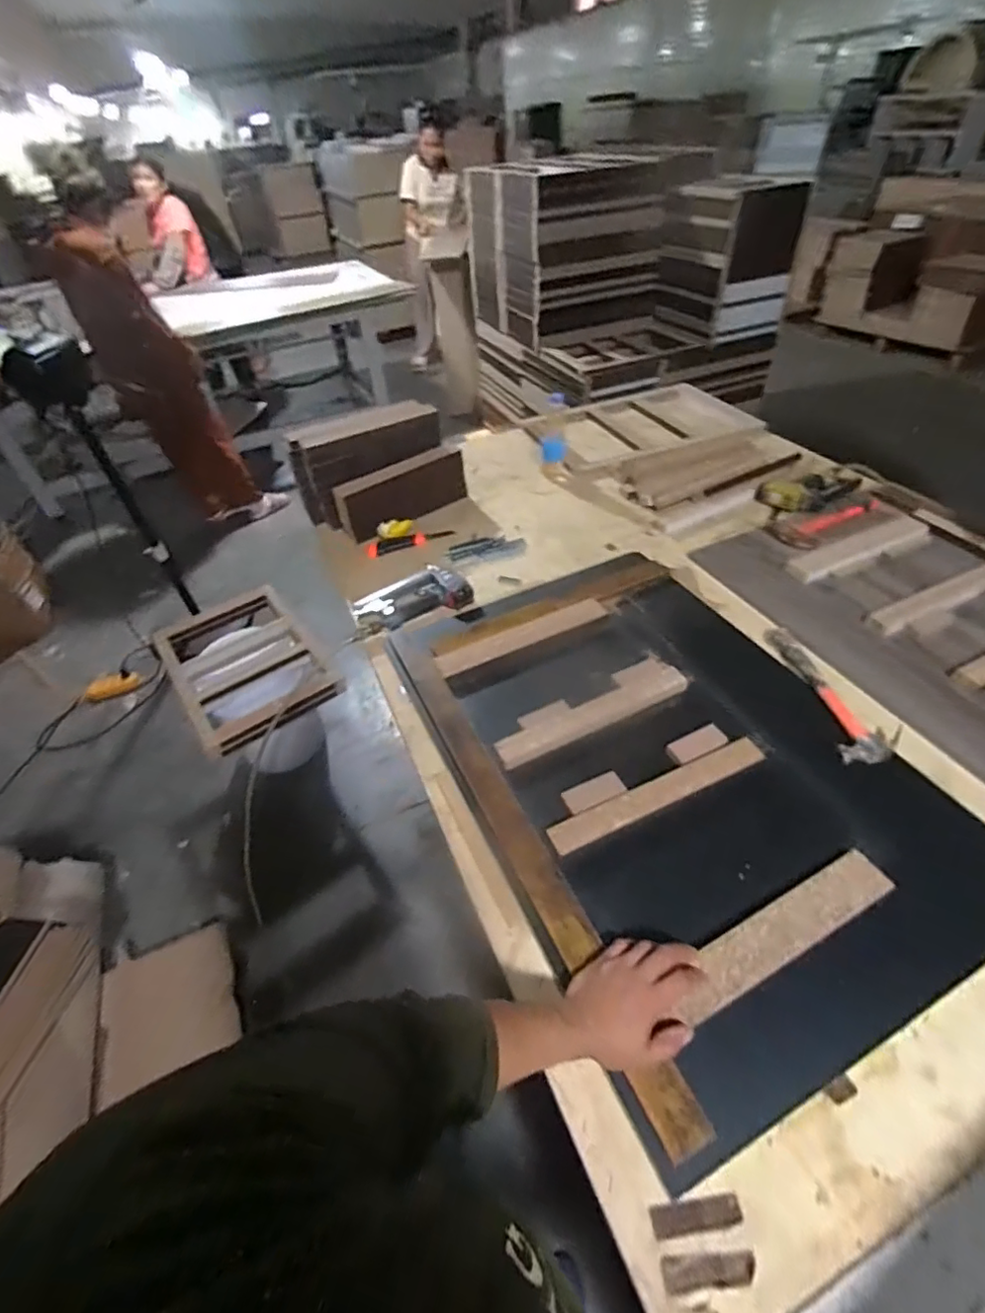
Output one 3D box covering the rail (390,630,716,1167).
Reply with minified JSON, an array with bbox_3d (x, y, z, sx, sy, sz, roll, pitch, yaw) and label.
[{"bbox_3d":[0.008,0.189,0.736,0.047,0.036,0.768,-22,46,-15],"label":"rail"}]

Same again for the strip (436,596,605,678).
[{"bbox_3d":[0.055,-0.035,0.960,0.310,0.011,0.053,-22,48,-15],"label":"strip"}]

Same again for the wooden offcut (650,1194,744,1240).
[{"bbox_3d":[0.173,0.472,0.470,0.076,0.010,0.019,-9,46,-3],"label":"wooden offcut"}]

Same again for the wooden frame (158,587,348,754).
[{"bbox_3d":[-0.734,0.009,1.632,0.388,0.075,0.622,-26,45,-25],"label":"wooden frame"}]

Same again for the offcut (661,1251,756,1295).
[{"bbox_3d":[0.175,0.496,0.450,0.074,0.004,0.020,-7,46,-1],"label":"offcut"}]

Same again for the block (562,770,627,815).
[{"bbox_3d":[0.132,0.178,0.733,0.083,0.009,0.036,-21,48,-14],"label":"block"}]

